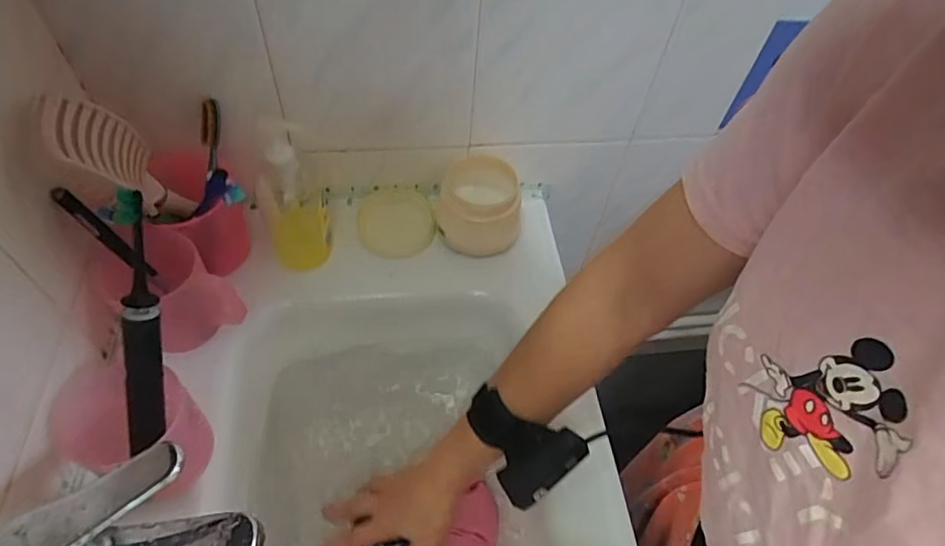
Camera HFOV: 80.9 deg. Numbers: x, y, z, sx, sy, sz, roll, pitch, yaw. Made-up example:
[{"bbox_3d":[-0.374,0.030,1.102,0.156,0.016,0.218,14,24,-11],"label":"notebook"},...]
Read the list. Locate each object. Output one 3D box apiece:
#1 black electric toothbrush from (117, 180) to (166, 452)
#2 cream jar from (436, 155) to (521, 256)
[{"bbox_3d":[-0.239,0.037,0.402,0.022,0.198,0.030,9,19,2],"label":"black electric toothbrush"},{"bbox_3d":[0.003,-0.079,0.627,0.082,0.088,0.086,-2,54,-6],"label":"cream jar"}]

